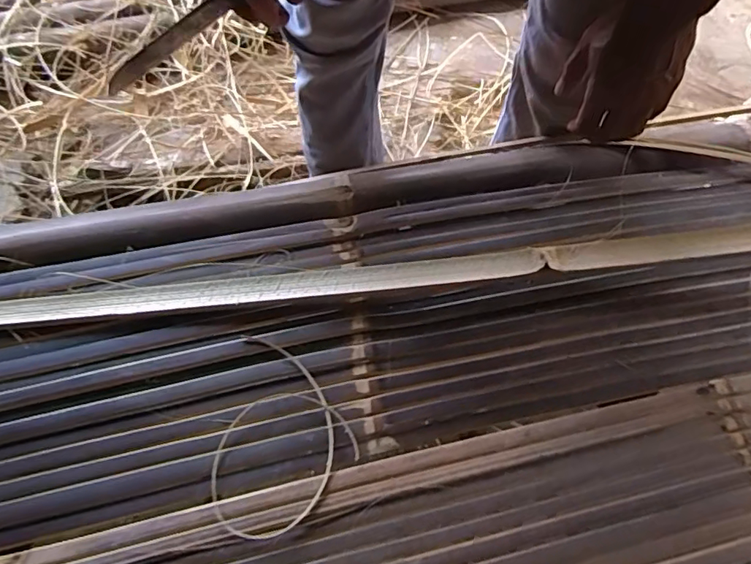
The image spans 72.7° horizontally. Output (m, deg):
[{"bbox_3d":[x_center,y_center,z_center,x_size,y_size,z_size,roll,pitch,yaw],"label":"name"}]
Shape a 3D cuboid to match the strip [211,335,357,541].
[{"bbox_3d":[-0.067,0.118,0.401,0.106,0.012,0.151,6,60,2],"label":"strip"}]

